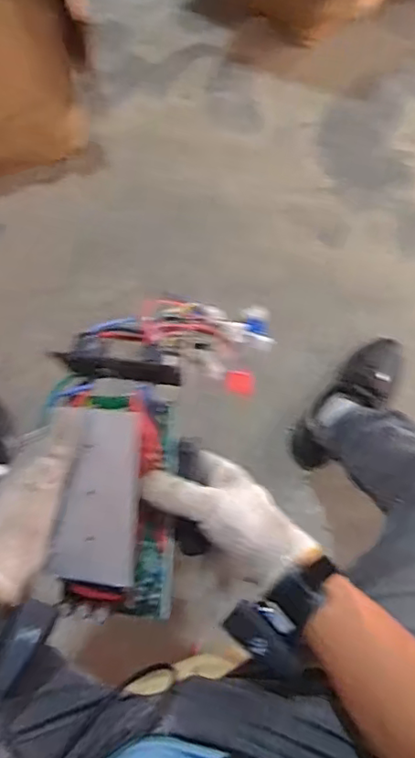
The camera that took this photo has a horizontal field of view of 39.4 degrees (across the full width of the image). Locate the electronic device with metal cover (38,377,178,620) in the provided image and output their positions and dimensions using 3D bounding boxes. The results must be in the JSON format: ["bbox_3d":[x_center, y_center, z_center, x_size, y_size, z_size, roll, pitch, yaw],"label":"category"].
[{"bbox_3d":[-0.085,0.107,0.512,0.107,0.054,0.208,-1,90,0],"label":"electronic device with metal cover"}]

